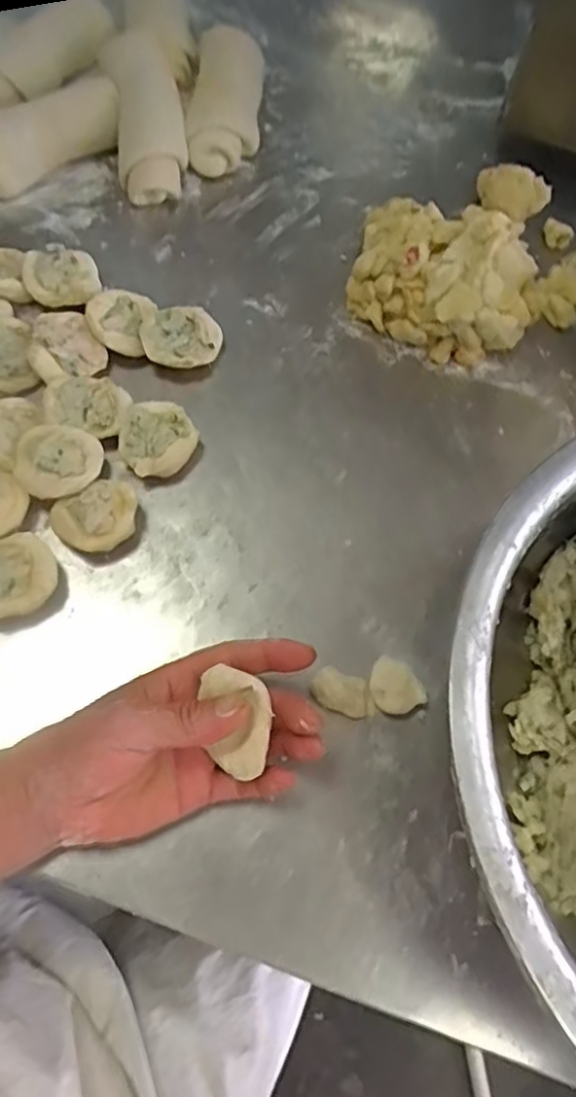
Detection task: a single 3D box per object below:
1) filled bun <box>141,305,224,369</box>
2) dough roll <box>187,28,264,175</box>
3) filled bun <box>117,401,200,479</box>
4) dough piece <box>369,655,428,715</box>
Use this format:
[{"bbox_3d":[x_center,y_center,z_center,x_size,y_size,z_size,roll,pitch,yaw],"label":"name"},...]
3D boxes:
[{"bbox_3d":[-0.080,-0.160,0.501,0.057,0.028,0.043,-1,68,-3],"label":"filled bun"},{"bbox_3d":[-0.053,-0.397,0.577,0.056,0.051,0.155,3,68,-1],"label":"dough roll"},{"bbox_3d":[-0.092,-0.078,0.467,0.053,0.024,0.047,-34,73,-14],"label":"filled bun"},{"bbox_3d":[0.067,0.088,0.417,0.030,0.014,0.036,-28,72,-12],"label":"dough piece"}]

